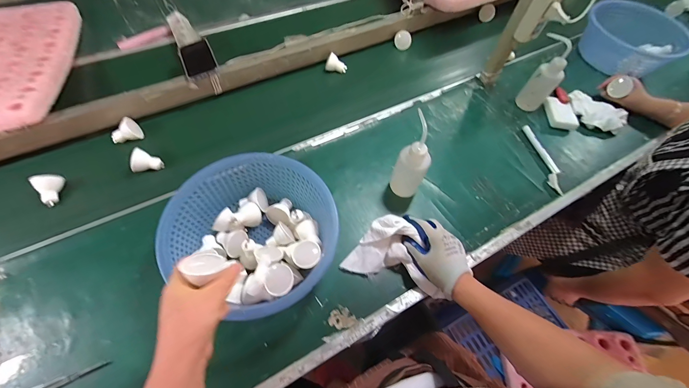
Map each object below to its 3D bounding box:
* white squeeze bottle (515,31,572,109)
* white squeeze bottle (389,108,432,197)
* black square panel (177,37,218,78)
[{"bbox_3d":[0.492,-0.296,0.721,0.084,0.167,0.063,41,66,19],"label":"white squeeze bottle"},{"bbox_3d":[0.136,-0.064,0.571,0.060,0.170,0.079,26,62,11],"label":"white squeeze bottle"},{"bbox_3d":[-0.346,-0.320,0.687,0.074,0.009,0.121,-26,62,-6],"label":"black square panel"}]

